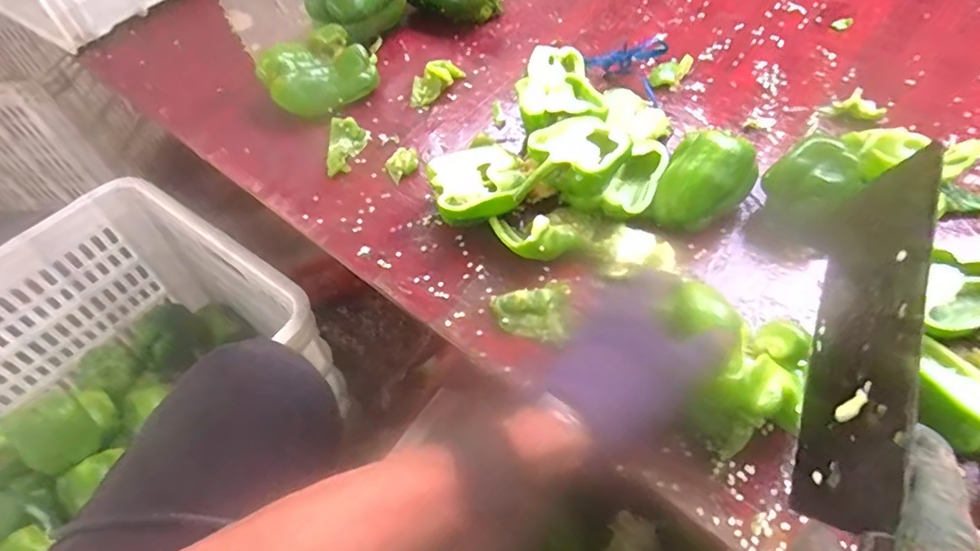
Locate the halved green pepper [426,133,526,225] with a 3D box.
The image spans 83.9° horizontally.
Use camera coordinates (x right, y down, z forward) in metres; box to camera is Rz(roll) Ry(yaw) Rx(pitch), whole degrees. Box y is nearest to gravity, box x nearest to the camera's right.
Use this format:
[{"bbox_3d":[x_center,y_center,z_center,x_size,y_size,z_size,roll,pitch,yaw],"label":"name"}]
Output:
[{"bbox_3d":[-0.011,-0.083,0.503,0.085,0.047,0.094,-18,53,-9],"label":"halved green pepper"}]

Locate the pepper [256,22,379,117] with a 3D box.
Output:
[{"bbox_3d":[-0.196,-0.233,0.632,0.131,0.051,0.106,-20,53,-10],"label":"pepper"}]

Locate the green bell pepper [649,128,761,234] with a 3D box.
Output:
[{"bbox_3d":[0.180,-0.075,0.465,0.068,0.067,0.079,29,60,25],"label":"green bell pepper"}]

